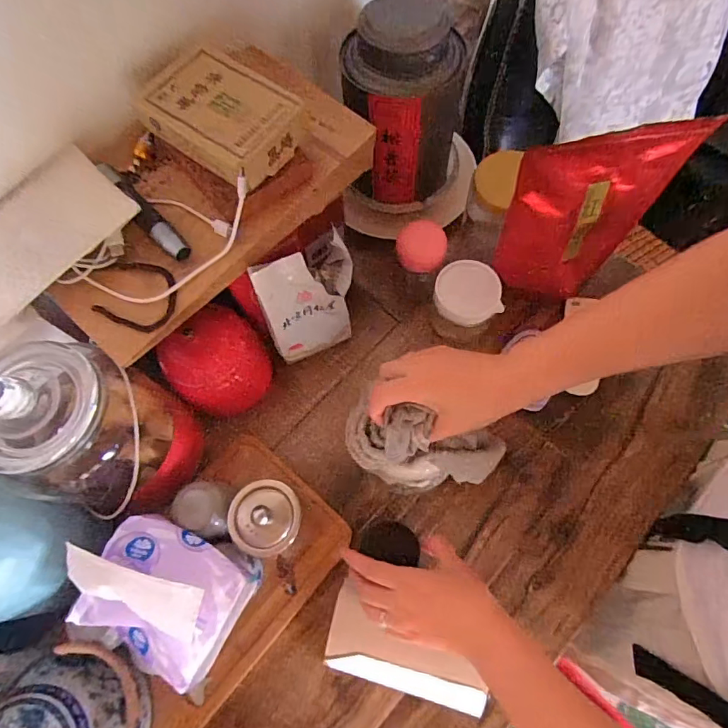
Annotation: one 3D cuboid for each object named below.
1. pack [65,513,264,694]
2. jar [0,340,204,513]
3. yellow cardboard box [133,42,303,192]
[{"bbox_3d":[-0.184,0.210,0.415,0.135,0.115,0.110,23,72,11],"label":"pack"},{"bbox_3d":[-0.270,0.067,0.459,0.146,0.223,0.141,7,69,6],"label":"jar"},{"bbox_3d":[-0.140,-0.247,0.455,0.151,0.035,0.109,37,75,15],"label":"yellow cardboard box"}]

